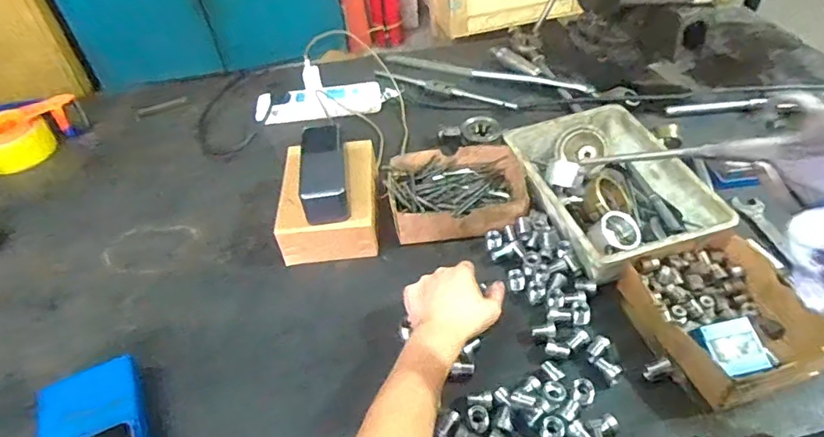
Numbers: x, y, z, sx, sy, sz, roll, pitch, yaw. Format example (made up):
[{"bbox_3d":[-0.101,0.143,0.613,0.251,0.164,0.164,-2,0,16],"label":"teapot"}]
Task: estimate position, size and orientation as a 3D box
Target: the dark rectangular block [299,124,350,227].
[{"bbox_3d":[-0.107,-0.057,0.650,0.056,0.049,0.128,-8,44,-3],"label":"dark rectangular block"}]

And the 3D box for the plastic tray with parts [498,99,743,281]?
[{"bbox_3d":[0.238,-0.039,0.658,0.170,0.058,0.249,-13,44,-8],"label":"plastic tray with parts"}]

